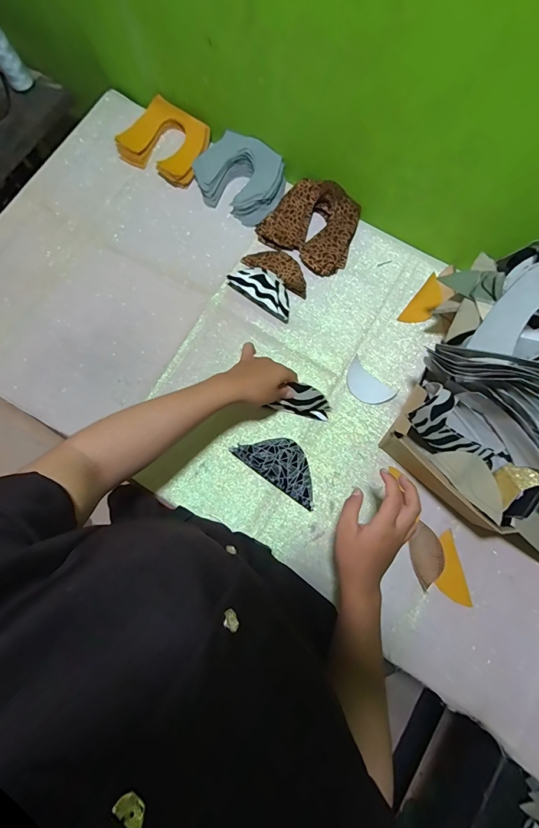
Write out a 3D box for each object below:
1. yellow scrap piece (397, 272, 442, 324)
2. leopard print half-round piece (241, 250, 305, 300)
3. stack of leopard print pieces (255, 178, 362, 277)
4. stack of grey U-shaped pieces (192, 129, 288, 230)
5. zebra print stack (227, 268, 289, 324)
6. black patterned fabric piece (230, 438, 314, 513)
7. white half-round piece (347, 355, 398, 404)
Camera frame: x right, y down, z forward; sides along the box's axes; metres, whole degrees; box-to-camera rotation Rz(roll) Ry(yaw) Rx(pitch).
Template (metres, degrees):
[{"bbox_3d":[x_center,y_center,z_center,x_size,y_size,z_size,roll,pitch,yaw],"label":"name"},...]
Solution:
[{"bbox_3d":[0.266,-0.191,0.633,0.043,0.007,0.094,37,96,15],"label":"yellow scrap piece"},{"bbox_3d":[0.017,-0.256,0.650,0.129,0.018,0.055,31,80,7],"label":"leopard print half-round piece"},{"bbox_3d":[0.077,-0.335,0.654,0.163,0.045,0.138,33,80,7],"label":"stack of leopard print pieces"},{"bbox_3d":[-0.054,-0.425,0.667,0.164,0.053,0.119,32,80,7],"label":"stack of grey U-shaped pieces"},{"bbox_3d":[-0.007,-0.213,0.632,0.119,0.035,0.053,35,80,7],"label":"zebra print stack"},{"bbox_3d":[0.021,0.077,0.579,0.144,0.024,0.070,35,80,7],"label":"black patterned fabric piece"},{"bbox_3d":[0.160,-0.048,0.613,0.049,0.009,0.087,-44,81,-8],"label":"white half-round piece"}]

